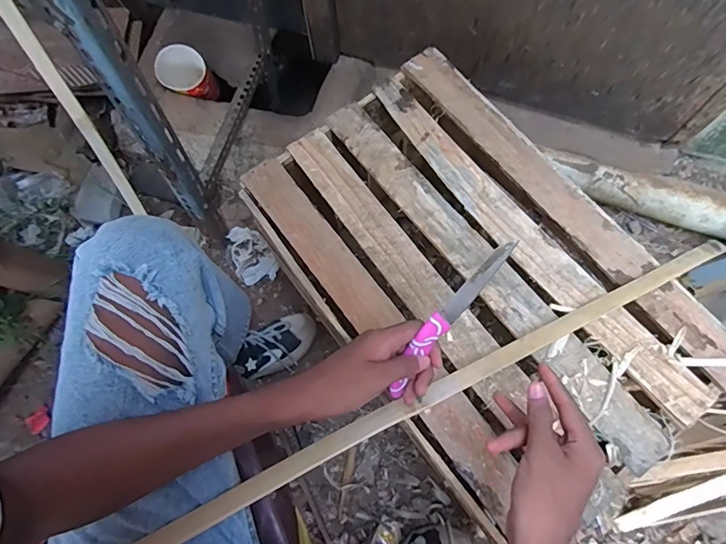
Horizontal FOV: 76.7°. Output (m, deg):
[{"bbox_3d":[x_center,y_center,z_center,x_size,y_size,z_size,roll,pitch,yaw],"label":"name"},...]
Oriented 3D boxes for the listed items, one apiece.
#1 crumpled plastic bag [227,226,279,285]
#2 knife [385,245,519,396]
[{"bbox_3d":[-0.233,-0.037,0.973,0.082,0.034,0.119,-17,73,-3],"label":"crumpled plastic bag"},{"bbox_3d":[0.072,0.044,0.403,0.021,0.019,0.176,40,107,13],"label":"knife"}]

